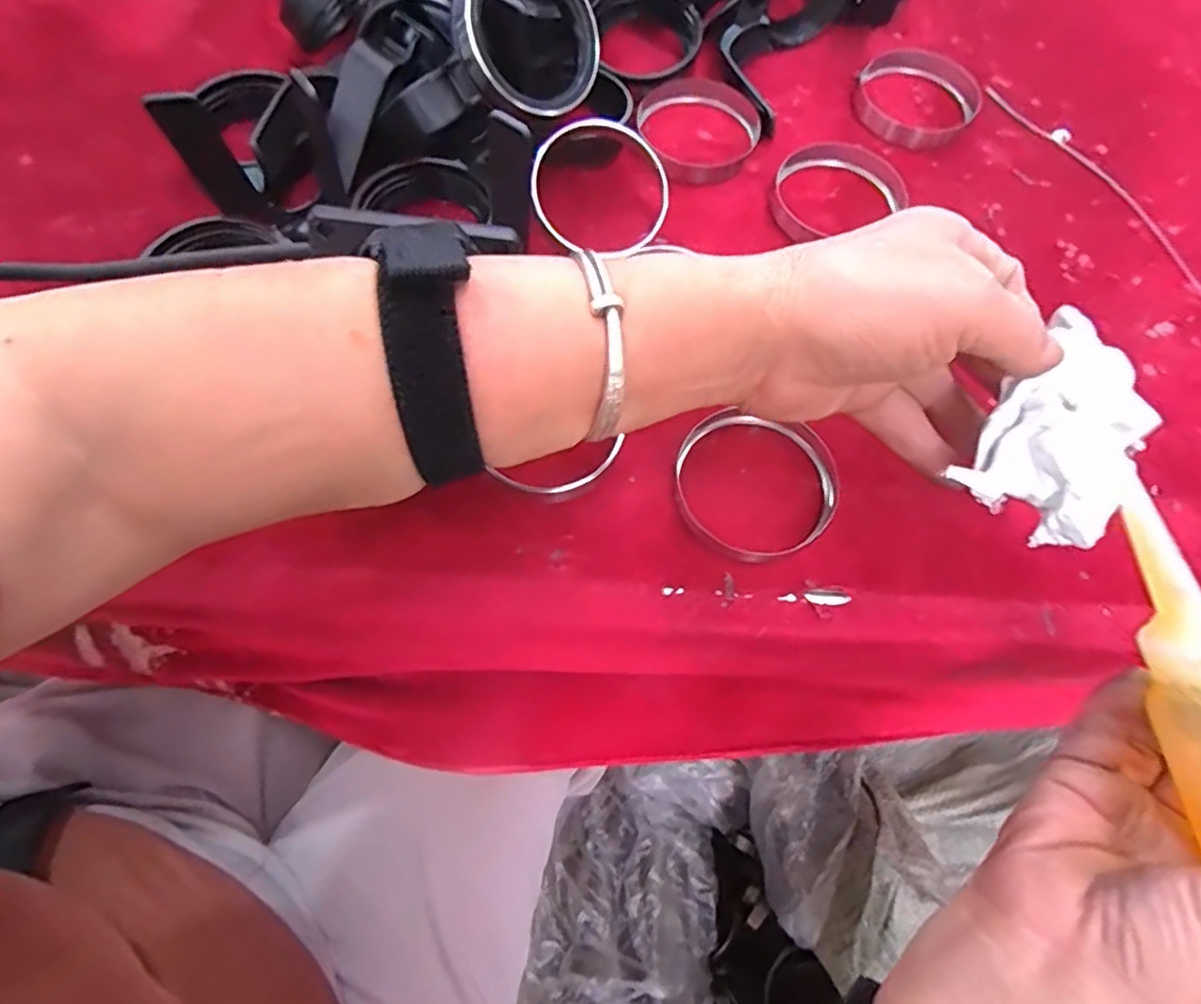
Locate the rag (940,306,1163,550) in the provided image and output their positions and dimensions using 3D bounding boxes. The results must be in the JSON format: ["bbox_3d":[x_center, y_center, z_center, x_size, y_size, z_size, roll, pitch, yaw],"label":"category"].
[{"bbox_3d":[0.164,-0.026,0.217,0.052,0.016,0.095,42,72,13],"label":"rag"}]

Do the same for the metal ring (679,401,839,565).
[{"bbox_3d":[0.069,-0.008,0.281,0.073,0.011,0.068,1,68,-3],"label":"metal ring"}]

